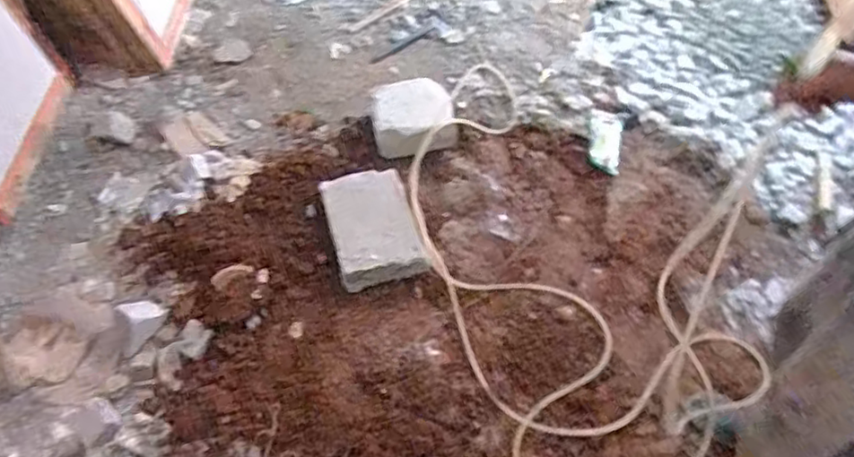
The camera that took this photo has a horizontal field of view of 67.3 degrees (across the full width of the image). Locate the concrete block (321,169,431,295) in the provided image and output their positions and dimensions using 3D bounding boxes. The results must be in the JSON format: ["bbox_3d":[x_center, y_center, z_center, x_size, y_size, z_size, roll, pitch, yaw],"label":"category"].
[{"bbox_3d":[-0.136,-0.007,1.592,0.203,0.087,0.305,-13,57,-10],"label":"concrete block"}]

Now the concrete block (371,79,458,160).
[{"bbox_3d":[-0.036,-0.310,1.804,0.235,0.091,0.226,-7,56,-6],"label":"concrete block"}]

